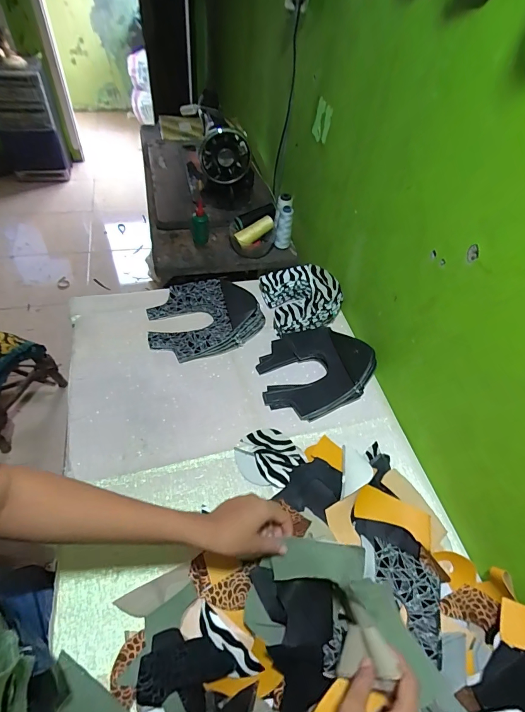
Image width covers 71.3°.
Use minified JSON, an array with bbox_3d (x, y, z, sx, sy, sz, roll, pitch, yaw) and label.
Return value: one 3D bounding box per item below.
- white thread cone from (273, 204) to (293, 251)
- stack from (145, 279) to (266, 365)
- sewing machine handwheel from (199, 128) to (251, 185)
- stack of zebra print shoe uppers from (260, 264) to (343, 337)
[{"bbox_3d":[0.059,-0.343,0.989,0.043,0.117,0.047,10,51,1],"label":"white thread cone"},{"bbox_3d":[-0.126,-0.091,0.801,0.248,0.061,0.190,-12,55,-16],"label":"stack"},{"bbox_3d":[-0.098,-0.525,0.967,0.133,0.135,0.062,-4,53,-10],"label":"sewing machine handwheel"},{"bbox_3d":[0.093,-0.138,0.845,0.159,0.069,0.167,-11,54,-15],"label":"stack of zebra print shoe uppers"}]

